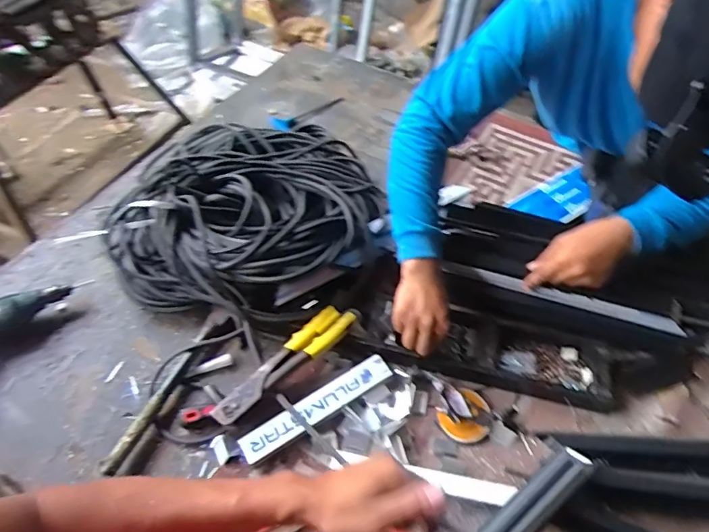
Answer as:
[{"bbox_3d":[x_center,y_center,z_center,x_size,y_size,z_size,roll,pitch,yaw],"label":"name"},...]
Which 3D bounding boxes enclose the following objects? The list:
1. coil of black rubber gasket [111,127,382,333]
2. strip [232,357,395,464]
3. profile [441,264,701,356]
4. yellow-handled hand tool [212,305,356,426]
[{"bbox_3d":[-0.193,-0.098,0.898,0.415,0.159,0.424,1,51,-2],"label":"coil of black rubber gasket"},{"bbox_3d":[-0.055,0.207,0.727,0.246,0.007,0.042,-26,57,-22],"label":"strip"},{"bbox_3d":[0.336,0.075,0.788,0.382,0.071,0.030,14,52,9],"label":"profile"},{"bbox_3d":[-0.106,0.146,0.746,0.254,0.055,0.051,-34,60,-26],"label":"yellow-handled hand tool"}]

